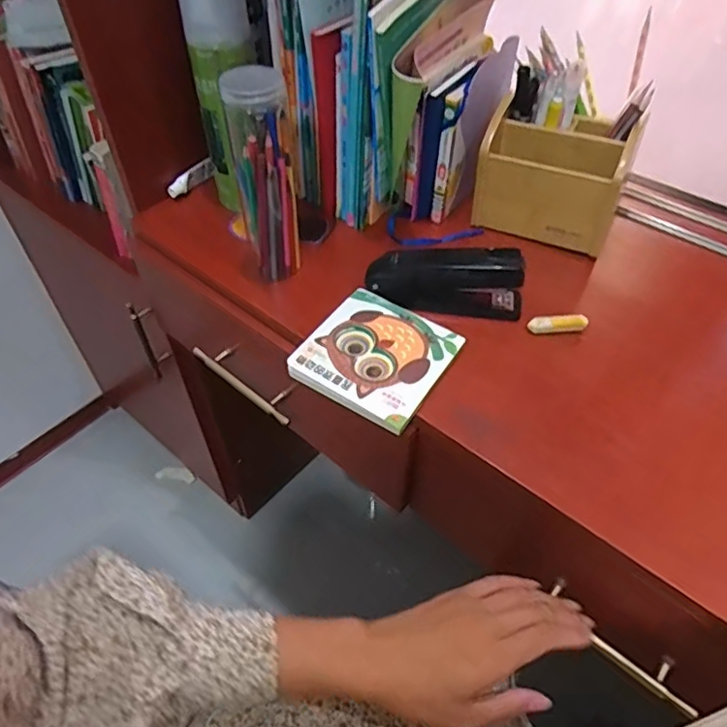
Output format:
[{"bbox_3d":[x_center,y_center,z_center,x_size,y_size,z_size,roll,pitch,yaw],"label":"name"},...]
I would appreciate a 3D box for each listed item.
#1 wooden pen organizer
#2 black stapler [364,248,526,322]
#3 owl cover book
[{"bbox_3d":[0.212,-0.211,0.633,0.146,0.120,0.095,21,52,18],"label":"wooden pen organizer"},{"bbox_3d":[0.081,-0.083,0.564,0.150,0.058,0.034,6,49,6],"label":"black stapler"},{"bbox_3d":[0.014,-0.010,0.532,0.122,0.015,0.128,26,54,22],"label":"owl cover book"}]

